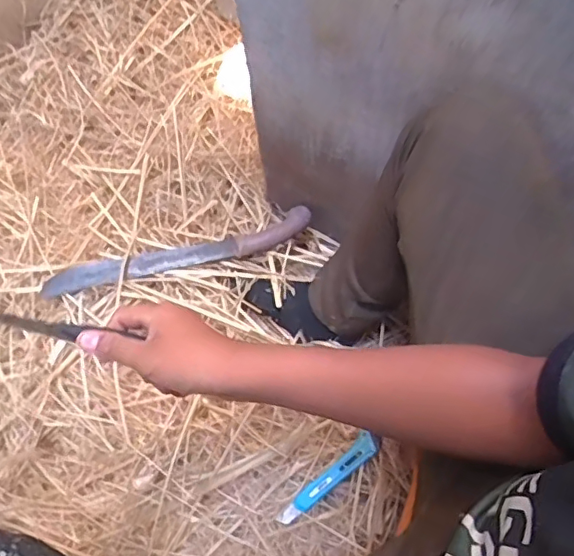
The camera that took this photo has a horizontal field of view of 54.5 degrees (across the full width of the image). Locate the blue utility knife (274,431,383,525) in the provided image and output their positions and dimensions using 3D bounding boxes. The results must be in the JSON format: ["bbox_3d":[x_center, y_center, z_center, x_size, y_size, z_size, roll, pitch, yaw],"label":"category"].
[{"bbox_3d":[0.055,0.261,0.723,0.163,0.008,0.028,-42,68,1],"label":"blue utility knife"}]

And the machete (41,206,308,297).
[{"bbox_3d":[-0.162,-0.036,0.855,0.410,0.030,0.051,-17,64,-5],"label":"machete"}]

